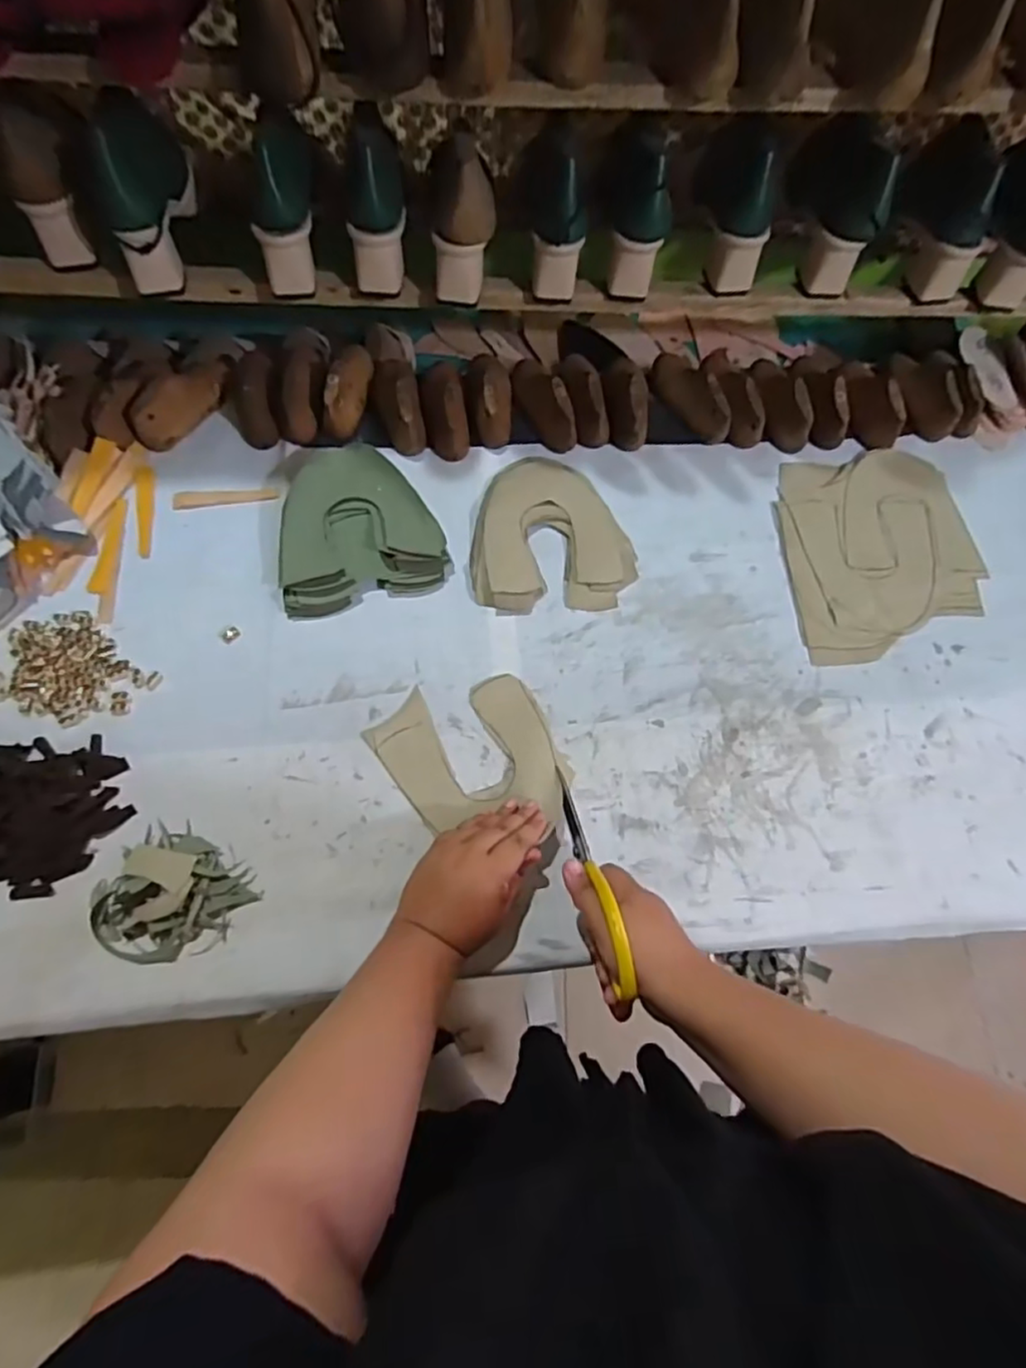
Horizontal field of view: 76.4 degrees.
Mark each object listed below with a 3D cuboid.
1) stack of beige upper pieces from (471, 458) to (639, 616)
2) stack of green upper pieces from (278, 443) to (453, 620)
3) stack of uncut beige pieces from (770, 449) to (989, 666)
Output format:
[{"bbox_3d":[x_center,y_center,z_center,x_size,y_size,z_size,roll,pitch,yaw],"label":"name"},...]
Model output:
[{"bbox_3d":[0.041,-0.166,0.715,0.170,0.021,0.181,-4,68,-4],"label":"stack of beige upper pieces"},{"bbox_3d":[-0.170,-0.173,0.695,0.172,0.037,0.186,-16,69,-9],"label":"stack of green upper pieces"},{"bbox_3d":[0.413,-0.150,0.732,0.216,0.007,0.263,-1,68,-3],"label":"stack of uncut beige pieces"}]

